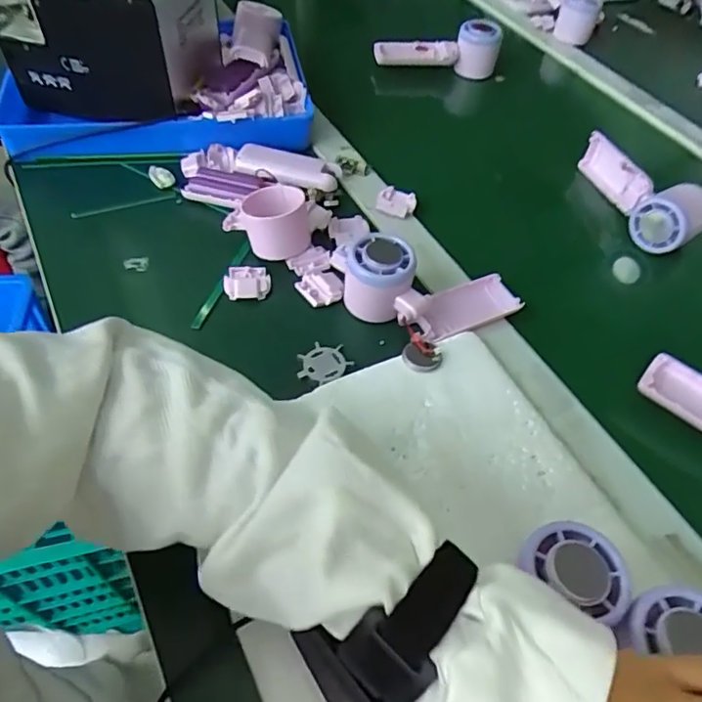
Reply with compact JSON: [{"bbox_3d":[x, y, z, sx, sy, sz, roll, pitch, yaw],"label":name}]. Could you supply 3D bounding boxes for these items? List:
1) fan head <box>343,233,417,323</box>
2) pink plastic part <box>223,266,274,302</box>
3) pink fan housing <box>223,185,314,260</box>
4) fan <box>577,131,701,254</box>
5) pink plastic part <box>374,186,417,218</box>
[{"bbox_3d":[0.023,-0.062,0.460,0.054,0.050,0.057,2,52,-2],"label":"fan head"},{"bbox_3d":[-0.090,-0.060,0.482,0.040,0.011,0.034,-3,53,-6],"label":"pink plastic part"},{"bbox_3d":[-0.075,-0.116,0.498,0.069,0.046,0.070,-24,58,-21],"label":"pink fan housing"},{"bbox_3d":[0.310,-0.173,0.590,0.061,0.055,0.163,-9,53,-10],"label":"fan"},{"bbox_3d":[0.047,-0.152,0.563,0.038,0.016,0.028,28,56,17],"label":"pink plastic part"}]

